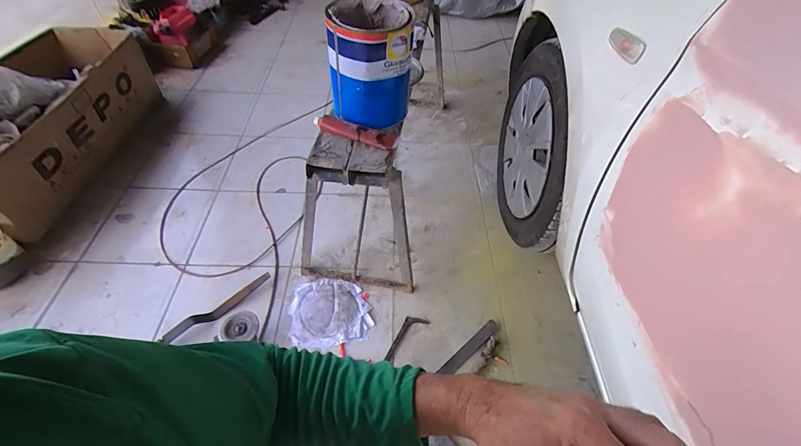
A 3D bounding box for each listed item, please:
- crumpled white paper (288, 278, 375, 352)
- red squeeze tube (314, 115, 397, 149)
[{"bbox_3d":[-0.195,0.238,1.007,0.204,0.018,0.207,-16,52,-16],"label":"crumpled white paper"},{"bbox_3d":[-0.096,-0.186,0.759,0.181,0.027,0.034,15,51,9],"label":"red squeeze tube"}]

